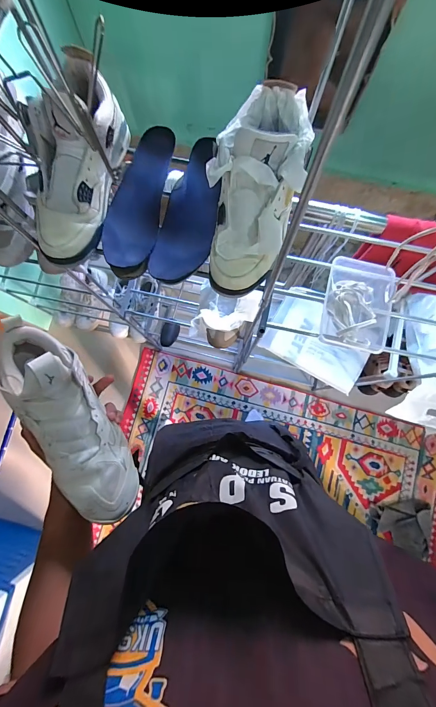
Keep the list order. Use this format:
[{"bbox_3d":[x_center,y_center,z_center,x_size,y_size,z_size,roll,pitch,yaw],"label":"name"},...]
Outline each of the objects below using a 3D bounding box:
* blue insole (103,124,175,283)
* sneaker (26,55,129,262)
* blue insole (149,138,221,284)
[{"bbox_3d":[-0.137,-0.255,0.498,0.088,0.023,0.261,8,81,2],"label":"blue insole"},{"bbox_3d":[-0.222,-0.283,0.452,0.111,0.116,0.271,21,82,4],"label":"sneaker"},{"bbox_3d":[-0.046,-0.237,0.494,0.091,0.034,0.267,12,82,3],"label":"blue insole"}]

